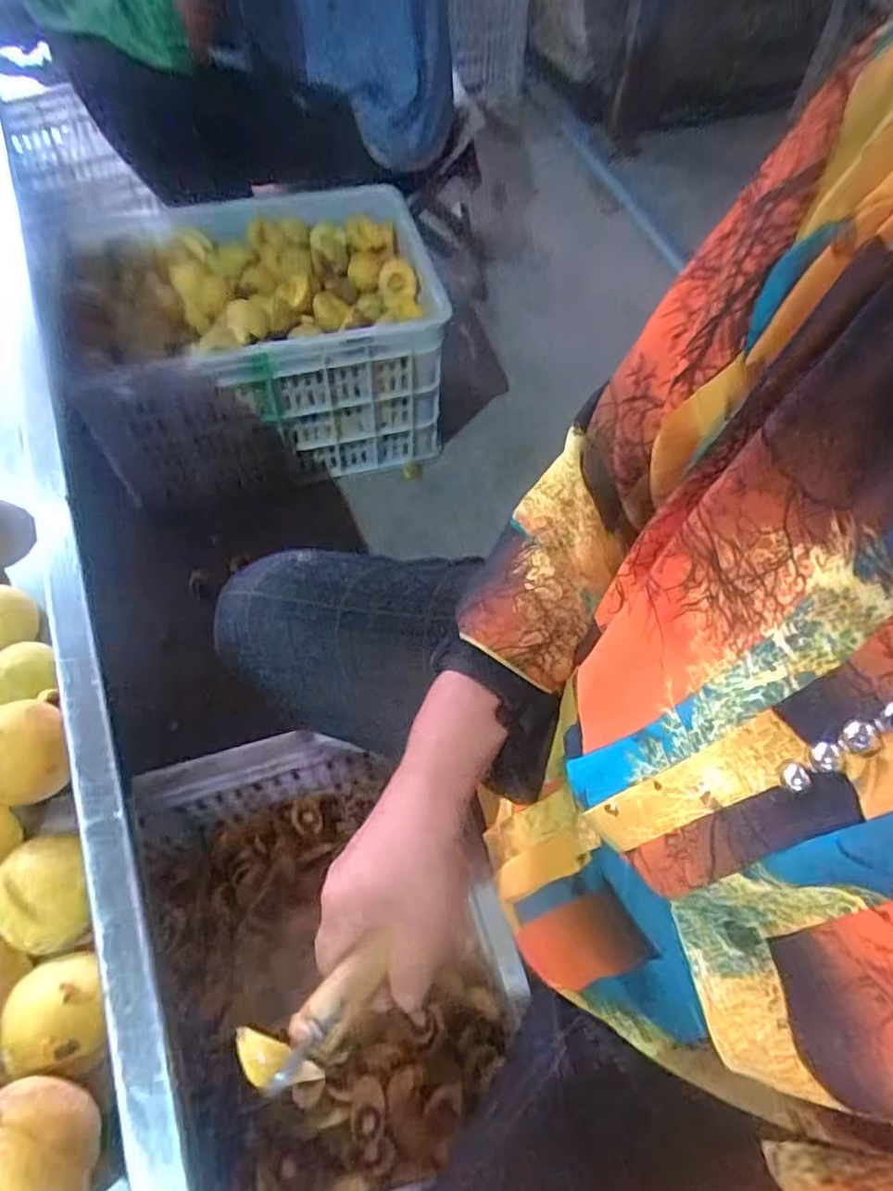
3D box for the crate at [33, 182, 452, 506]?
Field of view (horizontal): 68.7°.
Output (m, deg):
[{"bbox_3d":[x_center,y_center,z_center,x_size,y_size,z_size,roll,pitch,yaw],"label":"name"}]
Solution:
[{"bbox_3d":[-0.259,-0.362,0.942,0.460,0.252,0.309,-13,60,-10],"label":"crate"}]

